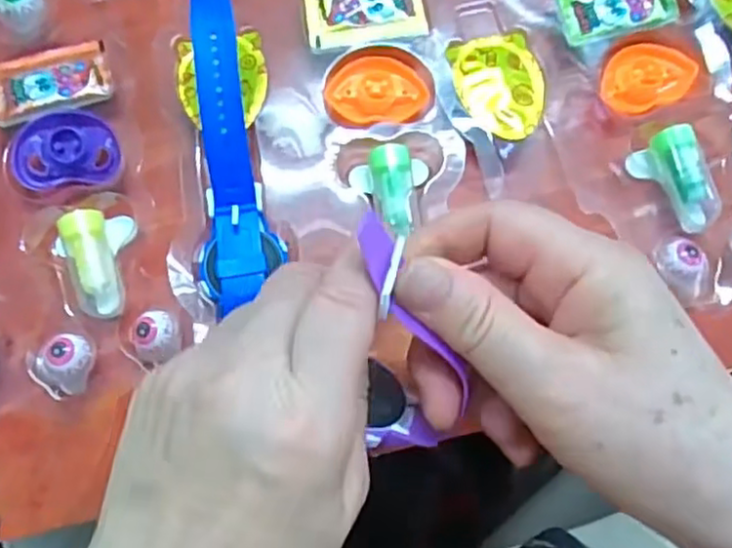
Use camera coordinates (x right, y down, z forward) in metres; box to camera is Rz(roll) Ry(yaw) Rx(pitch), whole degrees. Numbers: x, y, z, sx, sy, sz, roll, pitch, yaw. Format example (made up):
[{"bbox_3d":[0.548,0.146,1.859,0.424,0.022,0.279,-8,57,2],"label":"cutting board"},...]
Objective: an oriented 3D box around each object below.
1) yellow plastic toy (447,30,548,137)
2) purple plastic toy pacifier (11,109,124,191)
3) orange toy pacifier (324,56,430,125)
[{"bbox_3d":[0.062,-0.085,0.313,0.039,0.010,0.051,-16,79,-5],"label":"yellow plastic toy"},{"bbox_3d":[-0.132,-0.057,0.303,0.045,0.008,0.033,-8,78,-3],"label":"purple plastic toy pacifier"},{"bbox_3d":[0.005,-0.085,0.315,0.045,0.005,0.030,-5,78,-2],"label":"orange toy pacifier"}]

